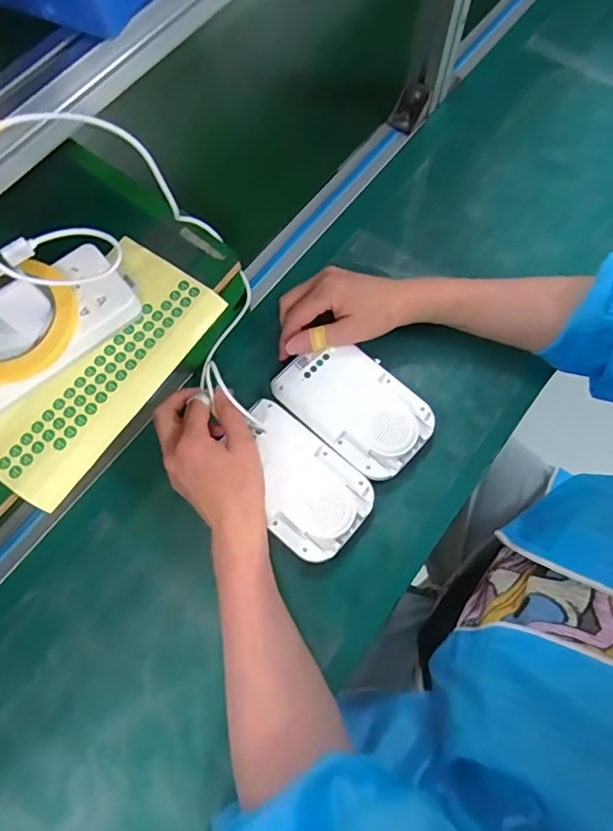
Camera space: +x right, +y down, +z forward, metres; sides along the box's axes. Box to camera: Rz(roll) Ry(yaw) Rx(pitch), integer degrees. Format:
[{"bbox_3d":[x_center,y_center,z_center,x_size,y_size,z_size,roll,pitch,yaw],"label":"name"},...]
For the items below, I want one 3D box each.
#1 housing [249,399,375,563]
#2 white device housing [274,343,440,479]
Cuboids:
[{"bbox_3d":[-0.012,0.060,0.473,0.145,0.011,0.093,40,75,13],"label":"housing"},{"bbox_3d":[0.048,-0.012,0.495,0.149,0.019,0.093,41,75,13],"label":"white device housing"}]

